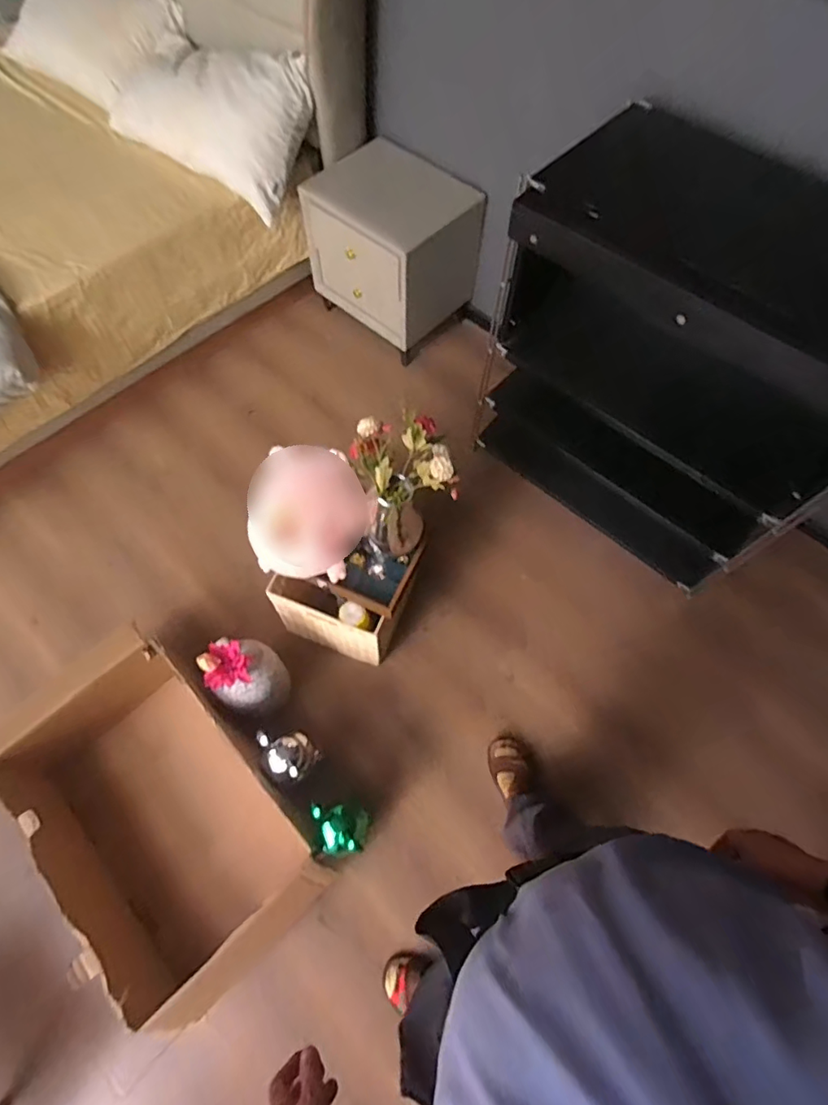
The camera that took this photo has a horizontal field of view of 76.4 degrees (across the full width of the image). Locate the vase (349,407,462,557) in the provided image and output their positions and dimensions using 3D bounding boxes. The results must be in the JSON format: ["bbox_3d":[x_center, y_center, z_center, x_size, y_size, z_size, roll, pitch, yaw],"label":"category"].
[{"bbox_3d":[-0.017,-0.137,1.139,0.182,0.305,0.158,-13,66,-8],"label":"vase"}]

